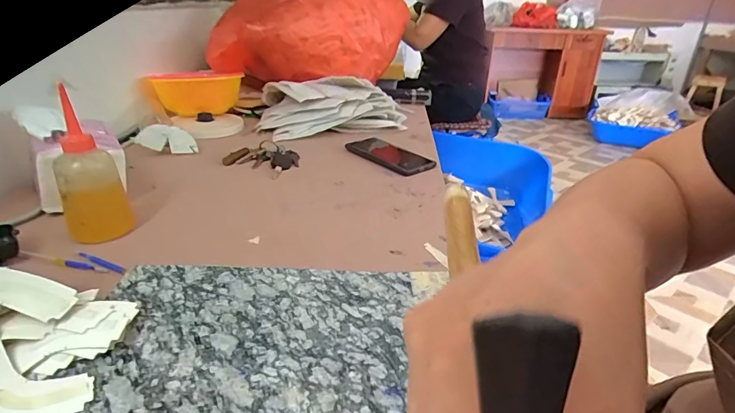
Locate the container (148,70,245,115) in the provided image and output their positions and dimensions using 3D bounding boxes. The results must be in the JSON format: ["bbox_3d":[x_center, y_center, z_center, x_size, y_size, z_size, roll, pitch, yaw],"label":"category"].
[{"bbox_3d":[-0.370,-0.247,0.926,0.171,0.095,0.167,-11,28,-27],"label":"container"}]

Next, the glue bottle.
[{"bbox_3d":[-0.307,-0.041,0.466,0.055,0.152,0.045,-6,26,-17],"label":"glue bottle"}]

